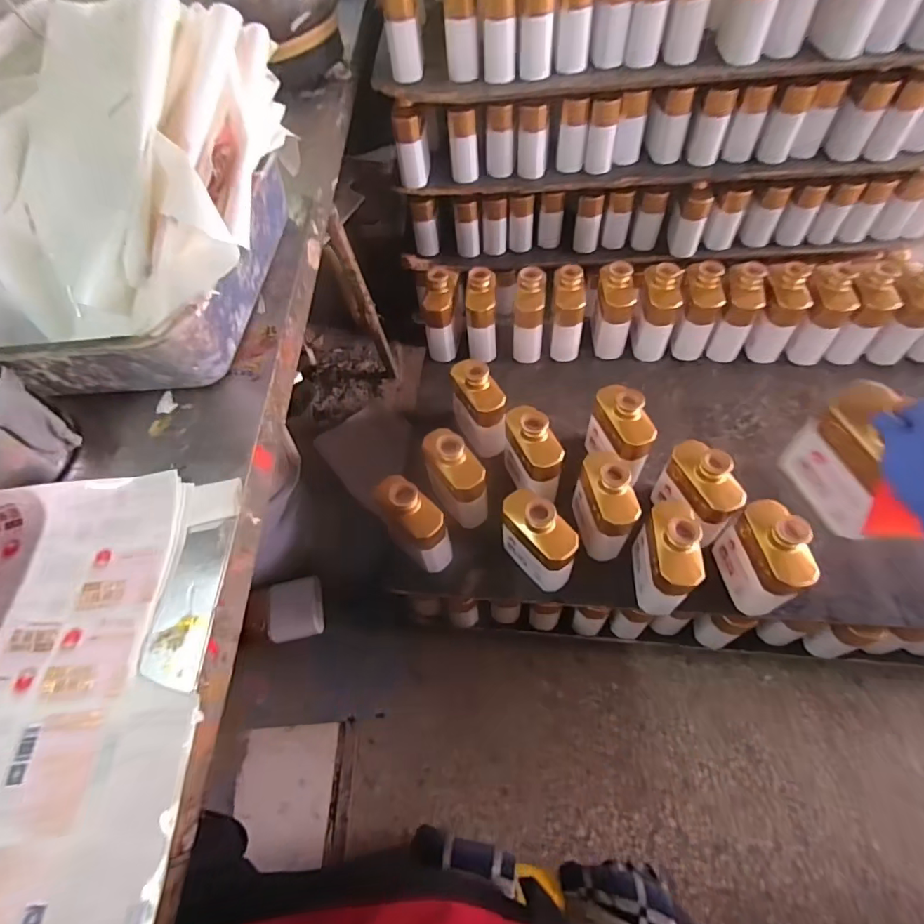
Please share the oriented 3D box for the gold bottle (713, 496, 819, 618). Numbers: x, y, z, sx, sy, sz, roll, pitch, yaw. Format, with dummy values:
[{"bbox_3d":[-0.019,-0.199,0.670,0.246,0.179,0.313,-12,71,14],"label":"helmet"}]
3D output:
[{"bbox_3d":[0.391,0.123,0.649,0.052,0.152,0.112,-8,58,-1],"label":"gold bottle"}]

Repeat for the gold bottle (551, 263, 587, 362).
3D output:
[{"bbox_3d":[0.190,-0.267,0.910,0.067,0.157,0.074,3,58,6],"label":"gold bottle"}]

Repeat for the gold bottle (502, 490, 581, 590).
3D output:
[{"bbox_3d":[0.104,0.106,0.688,0.058,0.152,0.116,-41,64,-20],"label":"gold bottle"}]

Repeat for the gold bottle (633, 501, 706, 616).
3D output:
[{"bbox_3d":[0.268,0.128,0.659,0.057,0.154,0.114,1,58,5],"label":"gold bottle"}]

